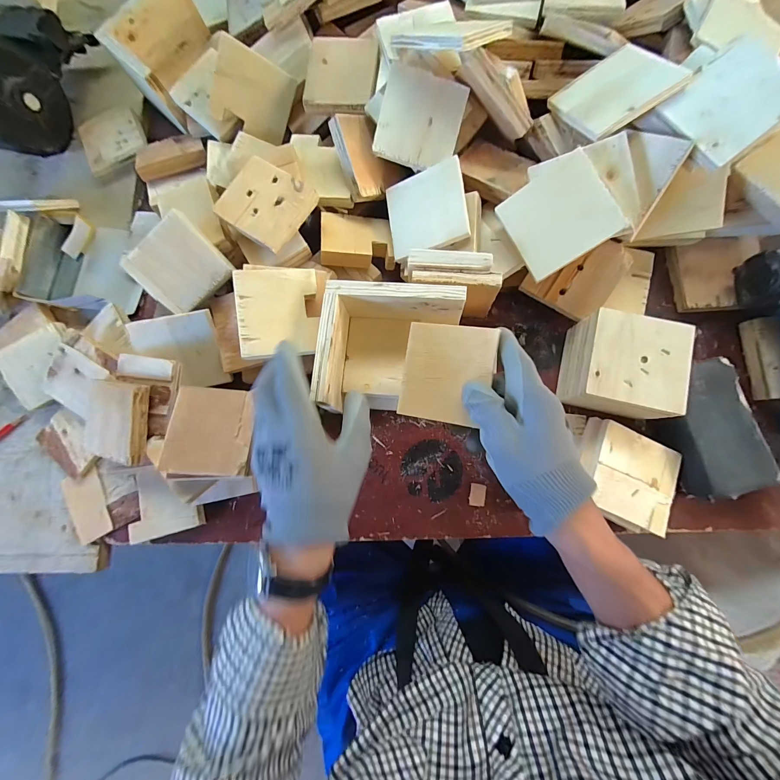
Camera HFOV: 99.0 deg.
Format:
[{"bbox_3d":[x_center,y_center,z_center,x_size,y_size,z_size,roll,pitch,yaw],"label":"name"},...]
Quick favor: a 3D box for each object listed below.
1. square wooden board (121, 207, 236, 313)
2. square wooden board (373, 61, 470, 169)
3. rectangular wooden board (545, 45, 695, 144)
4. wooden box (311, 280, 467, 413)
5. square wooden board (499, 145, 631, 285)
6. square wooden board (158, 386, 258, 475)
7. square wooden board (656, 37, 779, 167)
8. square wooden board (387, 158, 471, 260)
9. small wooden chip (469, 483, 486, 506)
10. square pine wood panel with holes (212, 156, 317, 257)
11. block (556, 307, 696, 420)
[{"bbox_3d":[-0.241,-0.140,0.378,0.090,0.013,0.082,-38,108,6],"label":"square wooden board"},{"bbox_3d":[0.034,-0.304,0.375,0.090,0.007,0.089,16,105,-5],"label":"square wooden board"},{"bbox_3d":[0.230,-0.310,0.346,0.091,0.008,0.089,-30,62,16],"label":"rectangular wooden board"},{"bbox_3d":[0.001,-0.040,0.356,0.140,0.066,0.127,4,80,4],"label":"wooden box"},{"bbox_3d":[0.168,-0.173,0.333,0.089,0.005,0.089,-30,88,22],"label":"square wooden board"},{"bbox_3d":[-0.187,0.042,0.351,0.086,0.008,0.091,3,72,-2],"label":"square wooden board"},{"bbox_3d":[0.323,-0.271,0.313,0.093,0.005,0.084,-39,78,15],"label":"square wooden board"},{"bbox_3d":[0.042,-0.207,0.385,0.090,0.004,0.093,-8,88,26],"label":"square wooden board"},{"bbox_3d":[0.100,0.120,0.380,0.018,0.004,0.024,9,80,4],"label":"small wooden chip"},{"bbox_3d":[-0.141,-0.211,0.377,0.091,0.013,0.083,34,83,8],"label":"square pine wood panel with holes"},{"bbox_3d":[0.243,-0.021,0.357,0.093,0.076,0.099,12,80,6],"label":"block"}]

